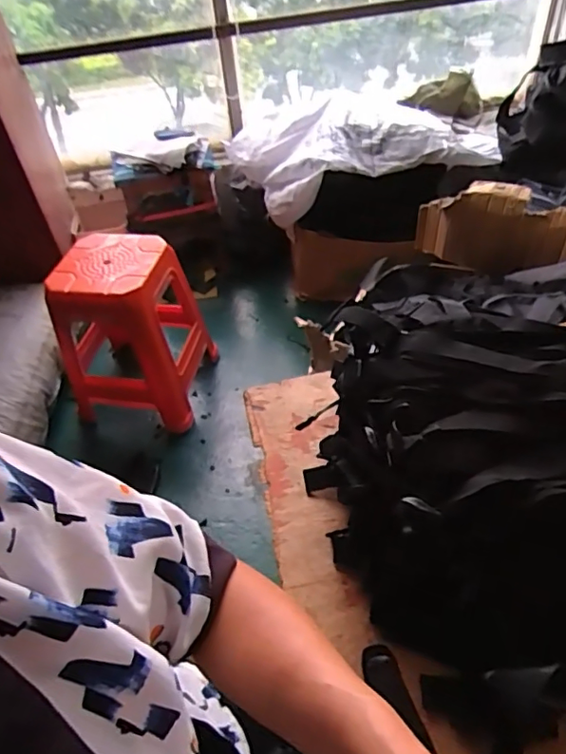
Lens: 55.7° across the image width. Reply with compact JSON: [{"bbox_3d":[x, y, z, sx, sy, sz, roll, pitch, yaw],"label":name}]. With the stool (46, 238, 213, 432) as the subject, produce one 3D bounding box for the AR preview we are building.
[{"bbox_3d":[-0.413,-0.129,1.486,0.300,0.410,0.342,4,47,11],"label":"stool"}]

